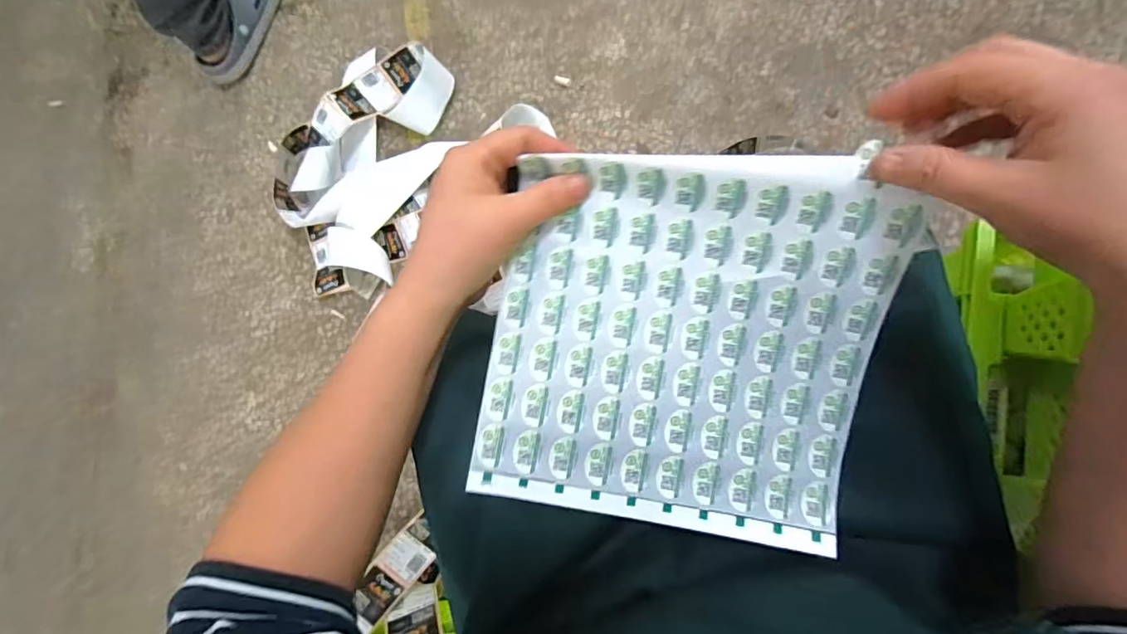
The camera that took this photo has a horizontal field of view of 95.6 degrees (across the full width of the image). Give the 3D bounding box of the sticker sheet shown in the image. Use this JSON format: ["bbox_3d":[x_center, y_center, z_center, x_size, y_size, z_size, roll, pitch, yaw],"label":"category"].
[{"bbox_3d":[0.064,0.017,0.283,0.204,0.053,0.198,10,88,9],"label":"sticker sheet"}]

